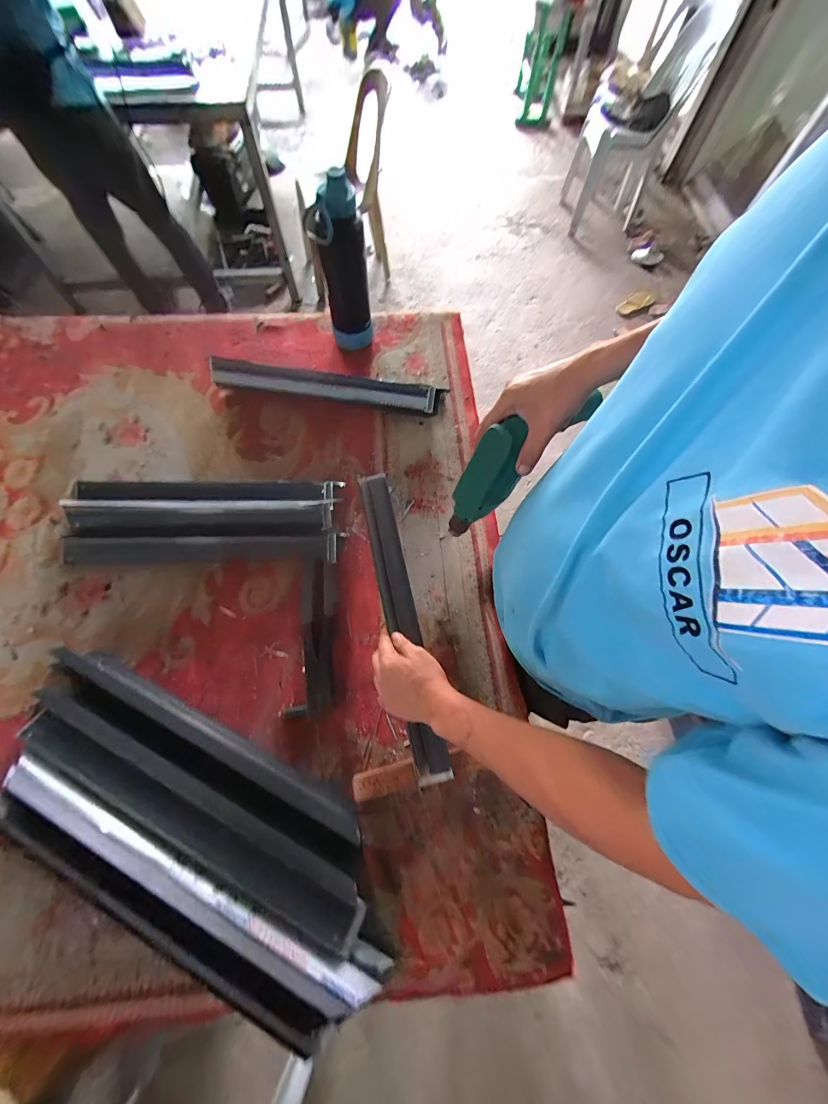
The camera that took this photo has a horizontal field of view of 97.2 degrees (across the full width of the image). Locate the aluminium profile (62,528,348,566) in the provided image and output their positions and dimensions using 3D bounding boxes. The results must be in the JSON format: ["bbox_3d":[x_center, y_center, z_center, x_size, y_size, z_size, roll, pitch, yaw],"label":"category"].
[{"bbox_3d":[-0.372,-0.010,0.652,0.473,0.044,0.062,-2,68,-1],"label":"aluminium profile"}]

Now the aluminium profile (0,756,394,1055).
[{"bbox_3d":[-0.297,0.421,0.442,0.544,0.033,0.109,24,72,6],"label":"aluminium profile"}]

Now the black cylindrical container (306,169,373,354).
[{"bbox_3d":[-0.147,-0.574,0.747,0.101,0.295,0.095,-8,69,-4],"label":"black cylindrical container"}]

